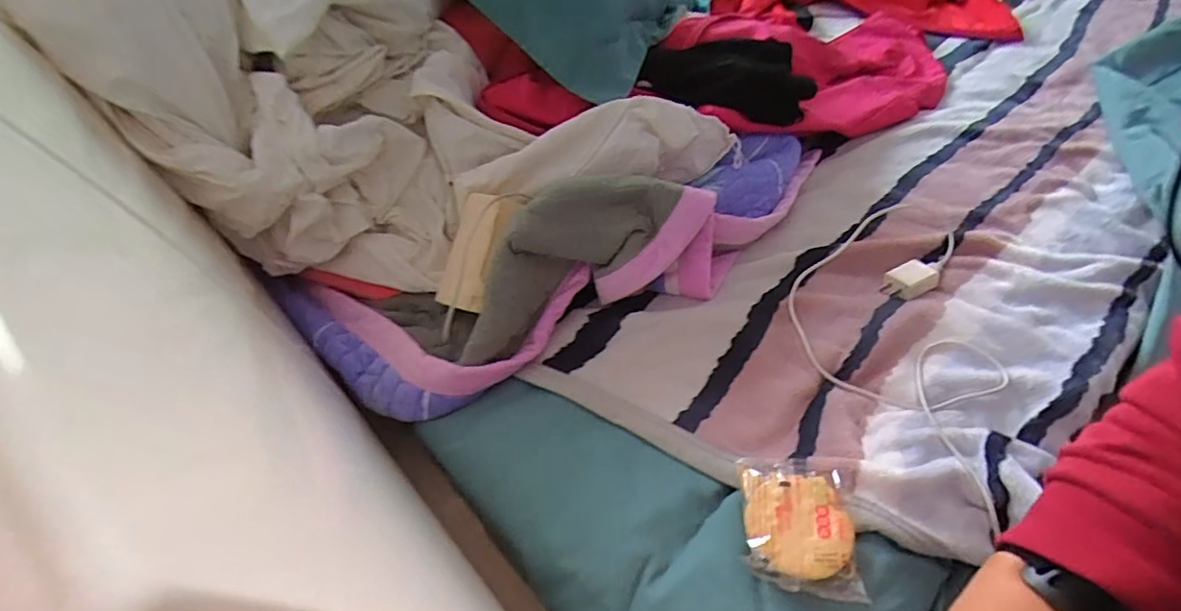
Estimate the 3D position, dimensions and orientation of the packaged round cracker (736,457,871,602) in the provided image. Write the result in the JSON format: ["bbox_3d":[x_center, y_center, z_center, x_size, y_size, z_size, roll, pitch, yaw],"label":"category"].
[{"bbox_3d":[0.156,0.158,0.413,0.083,0.021,0.104,2,47,11],"label":"packaged round cracker"}]

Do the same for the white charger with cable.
[{"bbox_3d":[0.290,0.029,0.535,0.184,0.035,0.355,4,47,12],"label":"white charger with cable"}]

